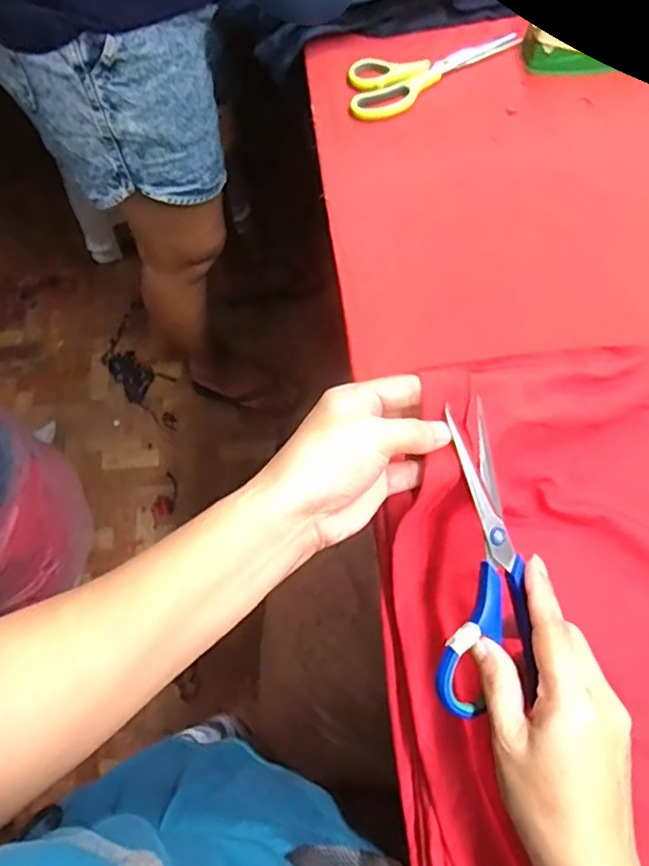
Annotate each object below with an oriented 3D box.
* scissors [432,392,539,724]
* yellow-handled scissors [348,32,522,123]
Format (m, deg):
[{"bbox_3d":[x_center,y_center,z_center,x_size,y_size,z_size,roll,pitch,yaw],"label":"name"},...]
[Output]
[{"bbox_3d":[0.091,0.070,0.349,0.050,0.020,0.164,2,80,4],"label":"scissors"},{"bbox_3d":[0.104,-0.385,0.646,0.185,0.018,0.079,-29,67,-10],"label":"yellow-handled scissors"}]

